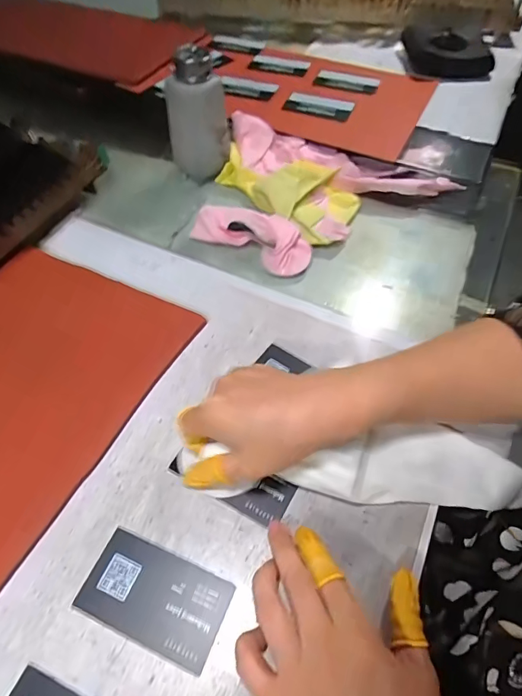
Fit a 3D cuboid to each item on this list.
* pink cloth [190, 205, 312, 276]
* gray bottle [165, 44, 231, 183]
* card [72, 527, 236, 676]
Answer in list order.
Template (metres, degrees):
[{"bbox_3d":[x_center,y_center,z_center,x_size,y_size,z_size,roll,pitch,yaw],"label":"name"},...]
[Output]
[{"bbox_3d":[-0.010,-0.115,0.443,0.122,0.029,0.043,26,58,17],"label":"pink cloth"},{"bbox_3d":[-0.069,-0.253,0.485,0.055,0.126,0.047,-30,60,-21],"label":"gray bottle"},{"bbox_3d":[-0.065,0.151,0.269,0.086,0.004,0.049,20,56,13],"label":"card"}]

